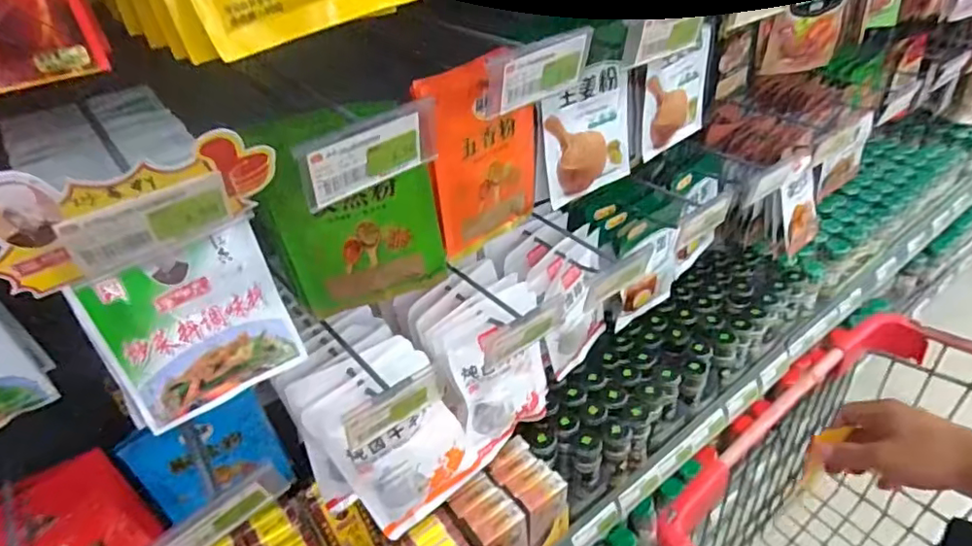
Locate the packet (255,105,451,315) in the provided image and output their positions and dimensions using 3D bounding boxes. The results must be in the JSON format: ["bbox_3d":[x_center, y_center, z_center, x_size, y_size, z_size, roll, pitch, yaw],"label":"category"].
[{"bbox_3d":[-0.106,-0.048,0.464,0.136,0.166,0.027,-15,35,-6],"label":"packet"}]

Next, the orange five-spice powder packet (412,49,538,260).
[{"bbox_3d":[-0.001,-0.106,0.526,0.023,0.173,0.125,29,49,35],"label":"orange five-spice powder packet"}]

